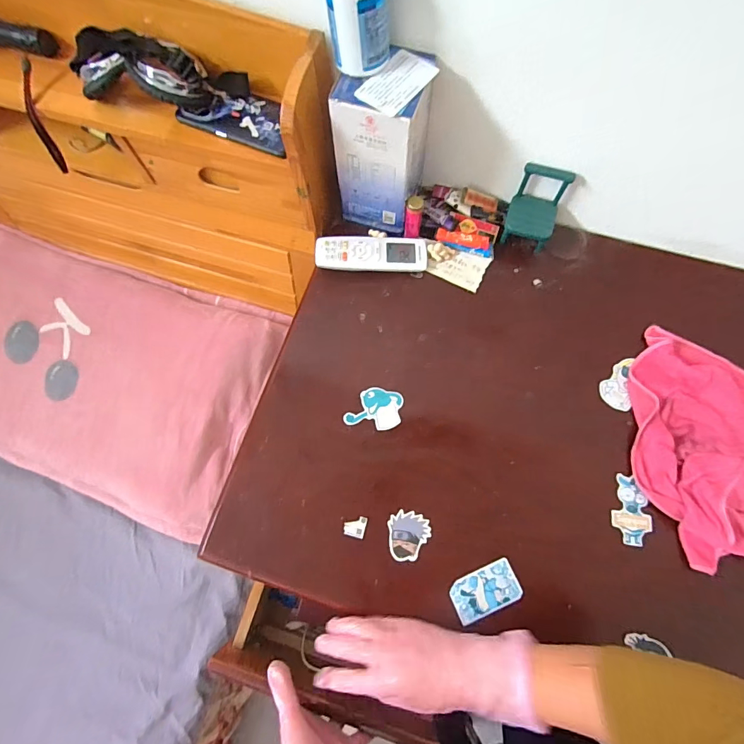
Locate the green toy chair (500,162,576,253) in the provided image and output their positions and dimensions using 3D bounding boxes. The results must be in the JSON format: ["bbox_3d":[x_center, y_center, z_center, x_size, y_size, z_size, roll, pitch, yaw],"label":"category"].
[{"bbox_3d":[0.230,-0.228,0.580,0.070,0.095,0.067,17,73,6],"label":"green toy chair"}]

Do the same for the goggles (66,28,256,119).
[{"bbox_3d":[-0.271,-0.371,0.511,0.222,0.062,0.078,15,73,5],"label":"goggles"}]

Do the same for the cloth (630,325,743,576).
[{"bbox_3d":[0.435,0.096,0.502,0.215,0.038,0.269,14,73,7],"label":"cloth"}]

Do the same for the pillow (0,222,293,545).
[{"bbox_3d":[-0.588,-0.009,0.829,0.764,0.086,0.445,18,73,6],"label":"pillow"}]

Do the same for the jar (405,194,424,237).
[{"bbox_3d":[0.059,-0.219,0.585,0.024,0.070,0.018,4,73,4],"label":"jar"}]

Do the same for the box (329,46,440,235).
[{"bbox_3d":[0.017,-0.297,0.544,0.099,0.193,0.107,19,74,8],"label":"box"}]

